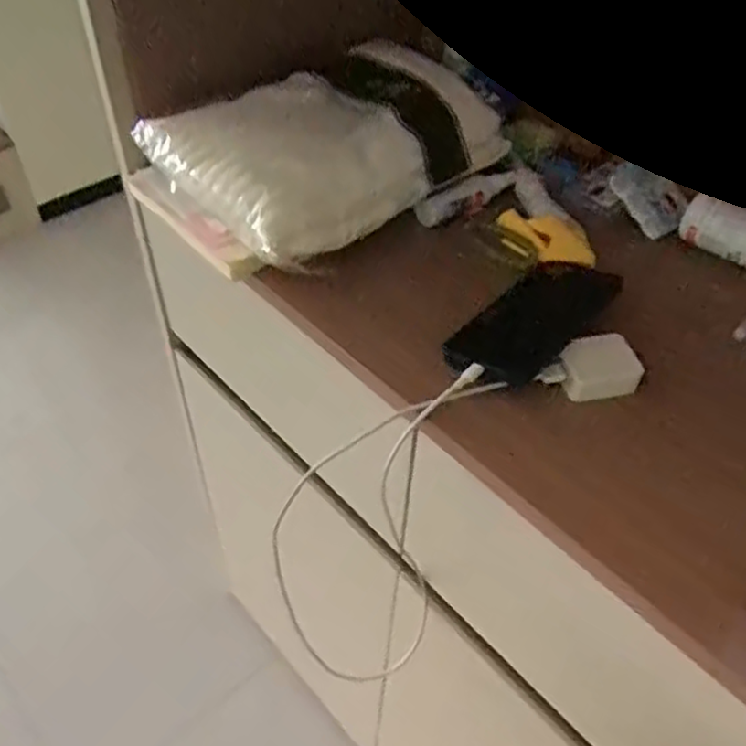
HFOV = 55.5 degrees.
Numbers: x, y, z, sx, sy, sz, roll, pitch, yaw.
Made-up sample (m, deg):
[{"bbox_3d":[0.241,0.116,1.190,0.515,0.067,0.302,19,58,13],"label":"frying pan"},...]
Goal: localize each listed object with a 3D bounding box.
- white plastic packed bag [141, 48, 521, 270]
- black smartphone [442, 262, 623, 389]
[{"bbox_3d":[-0.042,-0.228,0.663,0.277,0.090,0.196,-30,55,-26],"label":"white plastic packed bag"},{"bbox_3d":[0.139,-0.049,0.583,0.072,0.016,0.185,34,50,22],"label":"black smartphone"}]

